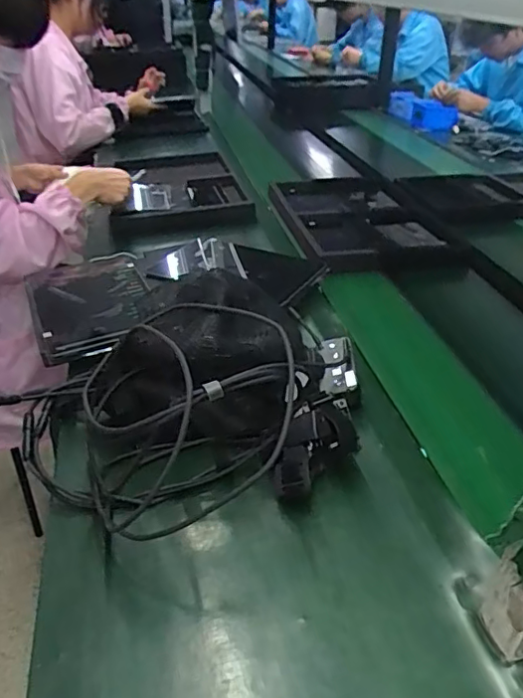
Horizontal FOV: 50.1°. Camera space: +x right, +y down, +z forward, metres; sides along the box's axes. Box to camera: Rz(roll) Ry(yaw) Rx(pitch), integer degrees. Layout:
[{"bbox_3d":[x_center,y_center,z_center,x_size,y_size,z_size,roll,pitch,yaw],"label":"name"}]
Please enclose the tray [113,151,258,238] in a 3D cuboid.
[{"bbox_3d":[-0.199,-0.403,1.331,0.291,0.057,0.512,-6,35,-9],"label":"tray"}]

